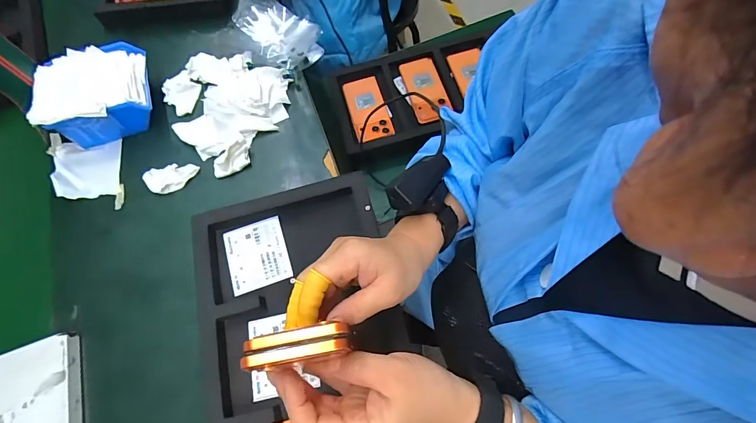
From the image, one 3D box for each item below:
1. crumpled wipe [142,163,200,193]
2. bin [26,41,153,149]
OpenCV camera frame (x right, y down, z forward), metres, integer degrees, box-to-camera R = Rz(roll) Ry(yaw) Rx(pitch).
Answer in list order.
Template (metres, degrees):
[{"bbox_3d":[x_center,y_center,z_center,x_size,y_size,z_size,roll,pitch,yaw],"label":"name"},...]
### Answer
[{"bbox_3d":[-0.291,-0.046,0.514,0.074,0.008,0.042,-7,67,2],"label":"crumpled wipe"},{"bbox_3d":[-0.402,-0.168,0.540,0.139,0.076,0.127,-15,67,-1],"label":"bin"}]

